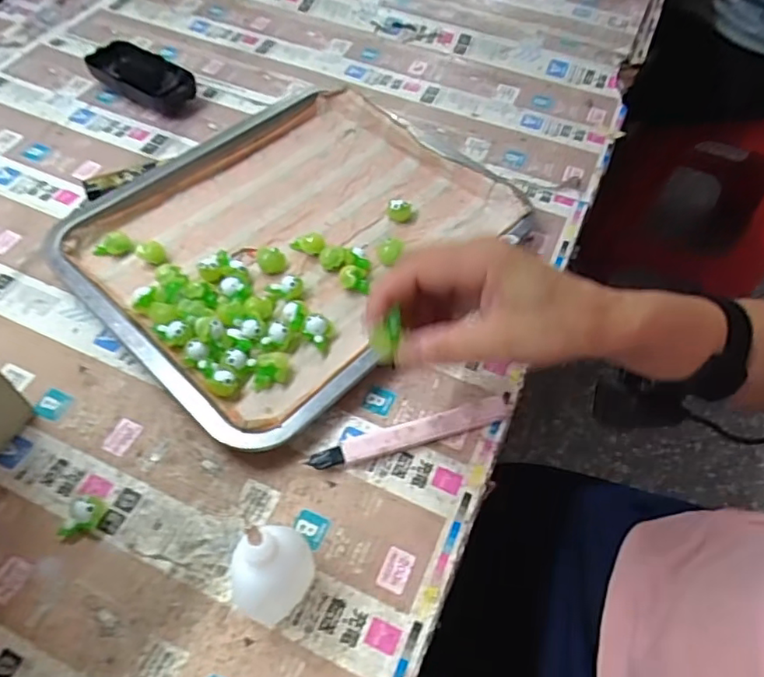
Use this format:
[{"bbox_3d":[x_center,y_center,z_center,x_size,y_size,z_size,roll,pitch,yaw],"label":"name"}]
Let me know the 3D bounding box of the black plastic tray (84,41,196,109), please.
[{"bbox_3d":[-0.231,-0.253,0.574,0.110,0.025,0.050,26,59,14],"label":"black plastic tray"}]

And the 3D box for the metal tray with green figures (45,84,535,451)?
[{"bbox_3d":[-0.076,-0.086,0.464,0.270,0.029,0.291,38,62,20],"label":"metal tray with green figures"}]

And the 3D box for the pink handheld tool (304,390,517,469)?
[{"bbox_3d":[0.022,0.060,0.379,0.137,0.014,0.017,-14,58,-12],"label":"pink handheld tool"}]

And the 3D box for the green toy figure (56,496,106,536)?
[{"bbox_3d":[-0.173,0.101,0.340,0.023,0.015,0.019,-10,57,-10],"label":"green toy figure"}]

